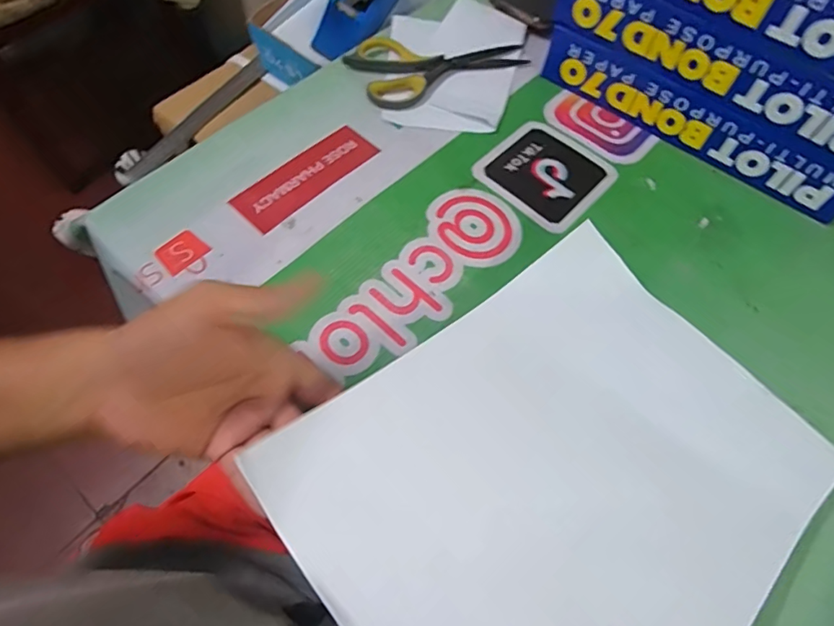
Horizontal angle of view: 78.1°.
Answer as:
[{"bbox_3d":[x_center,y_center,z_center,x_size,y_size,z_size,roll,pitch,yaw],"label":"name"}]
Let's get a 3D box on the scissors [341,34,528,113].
[{"bbox_3d":[0.018,-0.243,0.485,0.158,0.012,0.084,-28,67,-16],"label":"scissors"}]

